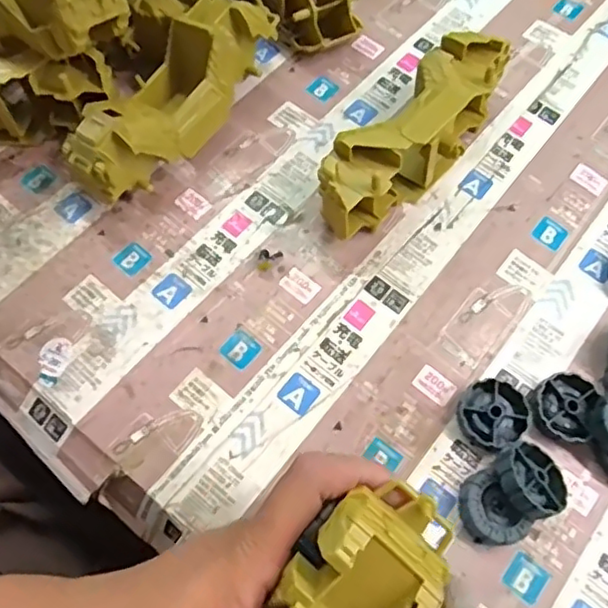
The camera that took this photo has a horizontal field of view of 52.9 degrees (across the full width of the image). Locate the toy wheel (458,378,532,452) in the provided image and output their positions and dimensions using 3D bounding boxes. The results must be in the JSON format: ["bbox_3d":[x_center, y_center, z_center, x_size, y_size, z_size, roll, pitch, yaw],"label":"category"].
[{"bbox_3d":[0.109,0.064,0.351,0.039,0.011,0.039,0,66,1],"label":"toy wheel"}]

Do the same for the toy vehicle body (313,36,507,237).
[{"bbox_3d":[0.073,-0.107,0.397,0.051,0.058,0.168,38,72,16],"label":"toy vehicle body"}]

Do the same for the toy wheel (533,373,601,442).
[{"bbox_3d":[0.150,0.060,0.354,0.033,0.014,0.038,20,68,9],"label":"toy wheel"}]

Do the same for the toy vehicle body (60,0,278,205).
[{"bbox_3d":[-0.084,-0.139,0.409,0.061,0.063,0.168,36,71,15],"label":"toy vehicle body"}]

